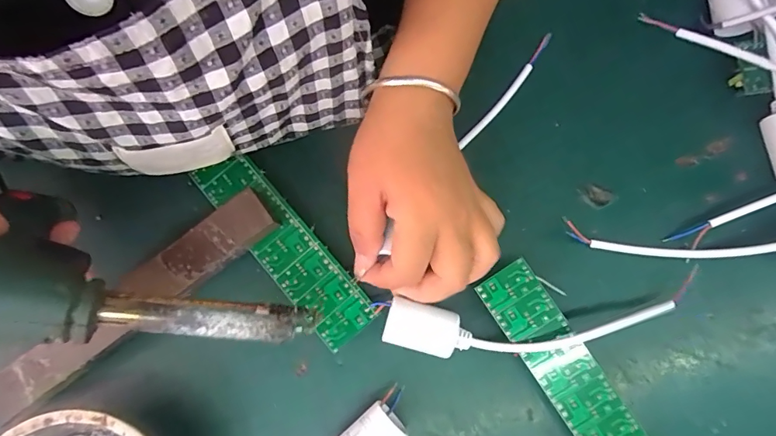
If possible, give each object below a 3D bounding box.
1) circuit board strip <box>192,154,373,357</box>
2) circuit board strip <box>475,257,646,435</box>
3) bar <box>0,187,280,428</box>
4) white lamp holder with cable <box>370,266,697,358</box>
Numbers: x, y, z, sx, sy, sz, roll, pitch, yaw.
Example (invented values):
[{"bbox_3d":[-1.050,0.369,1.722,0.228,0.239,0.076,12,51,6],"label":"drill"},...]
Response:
[{"bbox_3d":[-0.070,0.017,0.291,0.038,0.004,0.150,-40,79,-7],"label":"circuit board strip"},{"bbox_3d":[0.122,0.116,0.258,0.035,0.004,0.195,-33,79,0],"label":"circuit board strip"},{"bbox_3d":[-0.166,0.056,0.278,0.214,0.014,0.036,-35,81,-2],"label":"bar"},{"bbox_3d":[0.088,0.062,0.277,0.185,0.023,0.041,-8,77,-1],"label":"white lamp holder with cable"}]

